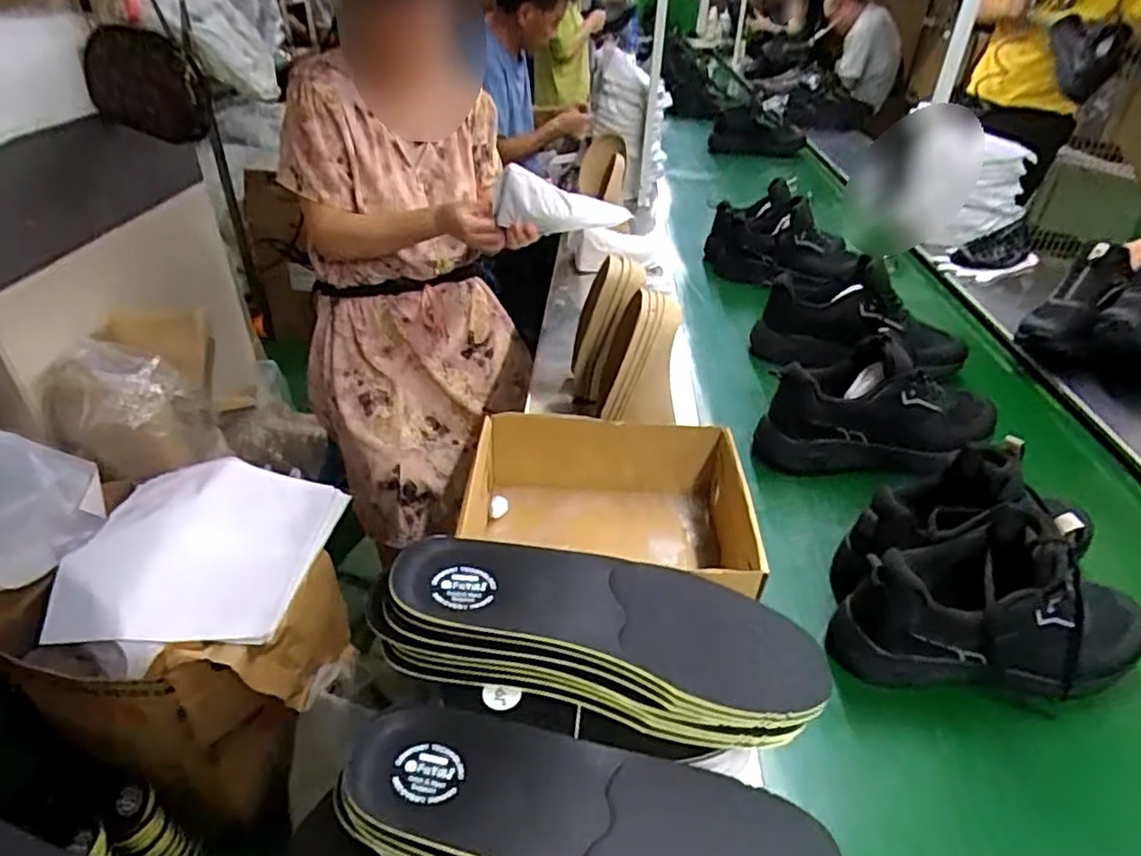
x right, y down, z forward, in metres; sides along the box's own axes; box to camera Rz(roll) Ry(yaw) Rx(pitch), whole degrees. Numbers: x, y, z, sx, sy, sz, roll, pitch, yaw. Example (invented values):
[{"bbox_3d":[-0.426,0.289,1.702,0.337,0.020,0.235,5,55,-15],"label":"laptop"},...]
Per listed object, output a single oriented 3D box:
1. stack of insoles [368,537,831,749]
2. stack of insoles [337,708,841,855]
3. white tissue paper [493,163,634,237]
[{"bbox_3d":[0.016,0.153,0.468,0.304,0.099,0.109,14,34,-10],"label":"stack of insoles"},{"bbox_3d":[0.009,0.244,0.388,0.289,0.039,0.108,8,37,8],"label":"stack of insoles"},{"bbox_3d":[-0.013,-0.353,1.056,0.212,0.090,0.078,1,36,-2],"label":"white tissue paper"}]

